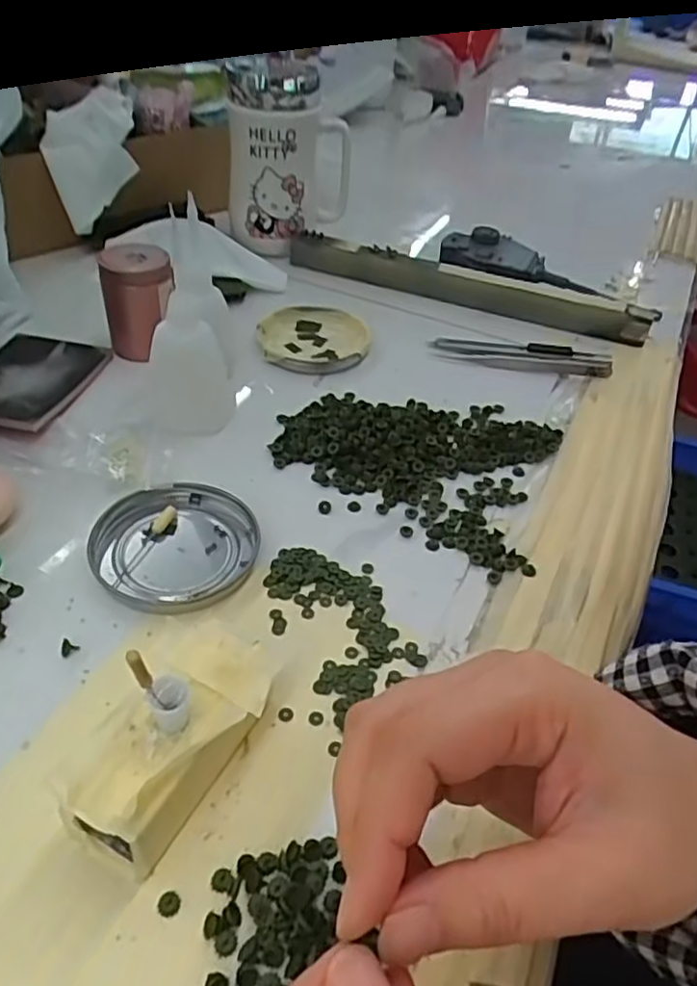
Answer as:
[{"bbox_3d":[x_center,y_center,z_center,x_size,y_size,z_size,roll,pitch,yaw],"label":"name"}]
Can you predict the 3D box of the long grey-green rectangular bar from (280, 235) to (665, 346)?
[{"bbox_3d":[0.092,-0.168,0.556,0.293,0.026,0.019,15,43,9],"label":"long grey-green rectangular bar"}]

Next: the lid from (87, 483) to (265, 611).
[{"bbox_3d":[-0.084,0.025,0.336,0.078,0.009,0.071,4,43,-4],"label":"lid"}]

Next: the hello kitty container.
[{"bbox_3d":[-0.049,-0.278,0.571,0.098,0.142,0.065,4,43,-4],"label":"hello kitty container"}]

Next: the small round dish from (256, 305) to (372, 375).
[{"bbox_3d":[-0.026,-0.113,0.495,0.077,0.009,0.082,4,43,-4],"label":"small round dish"}]

